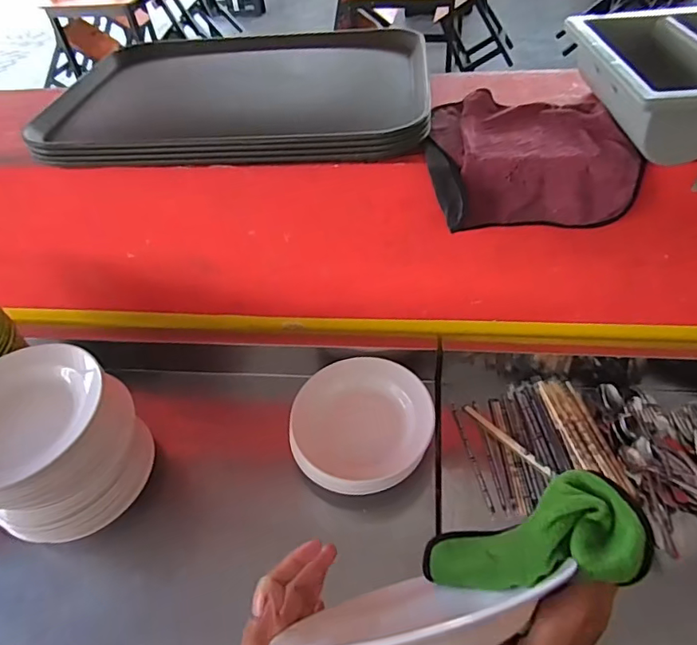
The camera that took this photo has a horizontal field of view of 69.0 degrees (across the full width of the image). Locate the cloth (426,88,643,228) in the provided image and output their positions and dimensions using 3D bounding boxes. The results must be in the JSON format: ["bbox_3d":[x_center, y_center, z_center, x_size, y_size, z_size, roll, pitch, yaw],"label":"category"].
[{"bbox_3d":[0.237,-0.230,0.704,0.249,0.099,0.179,0,48,6],"label":"cloth"}]

